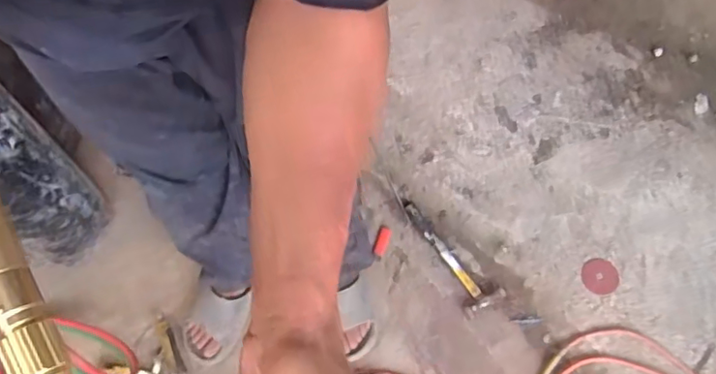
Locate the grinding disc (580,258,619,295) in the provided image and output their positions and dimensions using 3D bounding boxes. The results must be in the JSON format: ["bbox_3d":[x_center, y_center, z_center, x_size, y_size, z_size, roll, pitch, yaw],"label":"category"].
[{"bbox_3d":[0.510,0.188,1.206,0.072,0.011,0.078,-10,60,17],"label":"grinding disc"}]

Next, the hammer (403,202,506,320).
[{"bbox_3d":[0.201,0.145,1.270,0.084,0.032,0.288,-27,63,-12],"label":"hammer"}]

